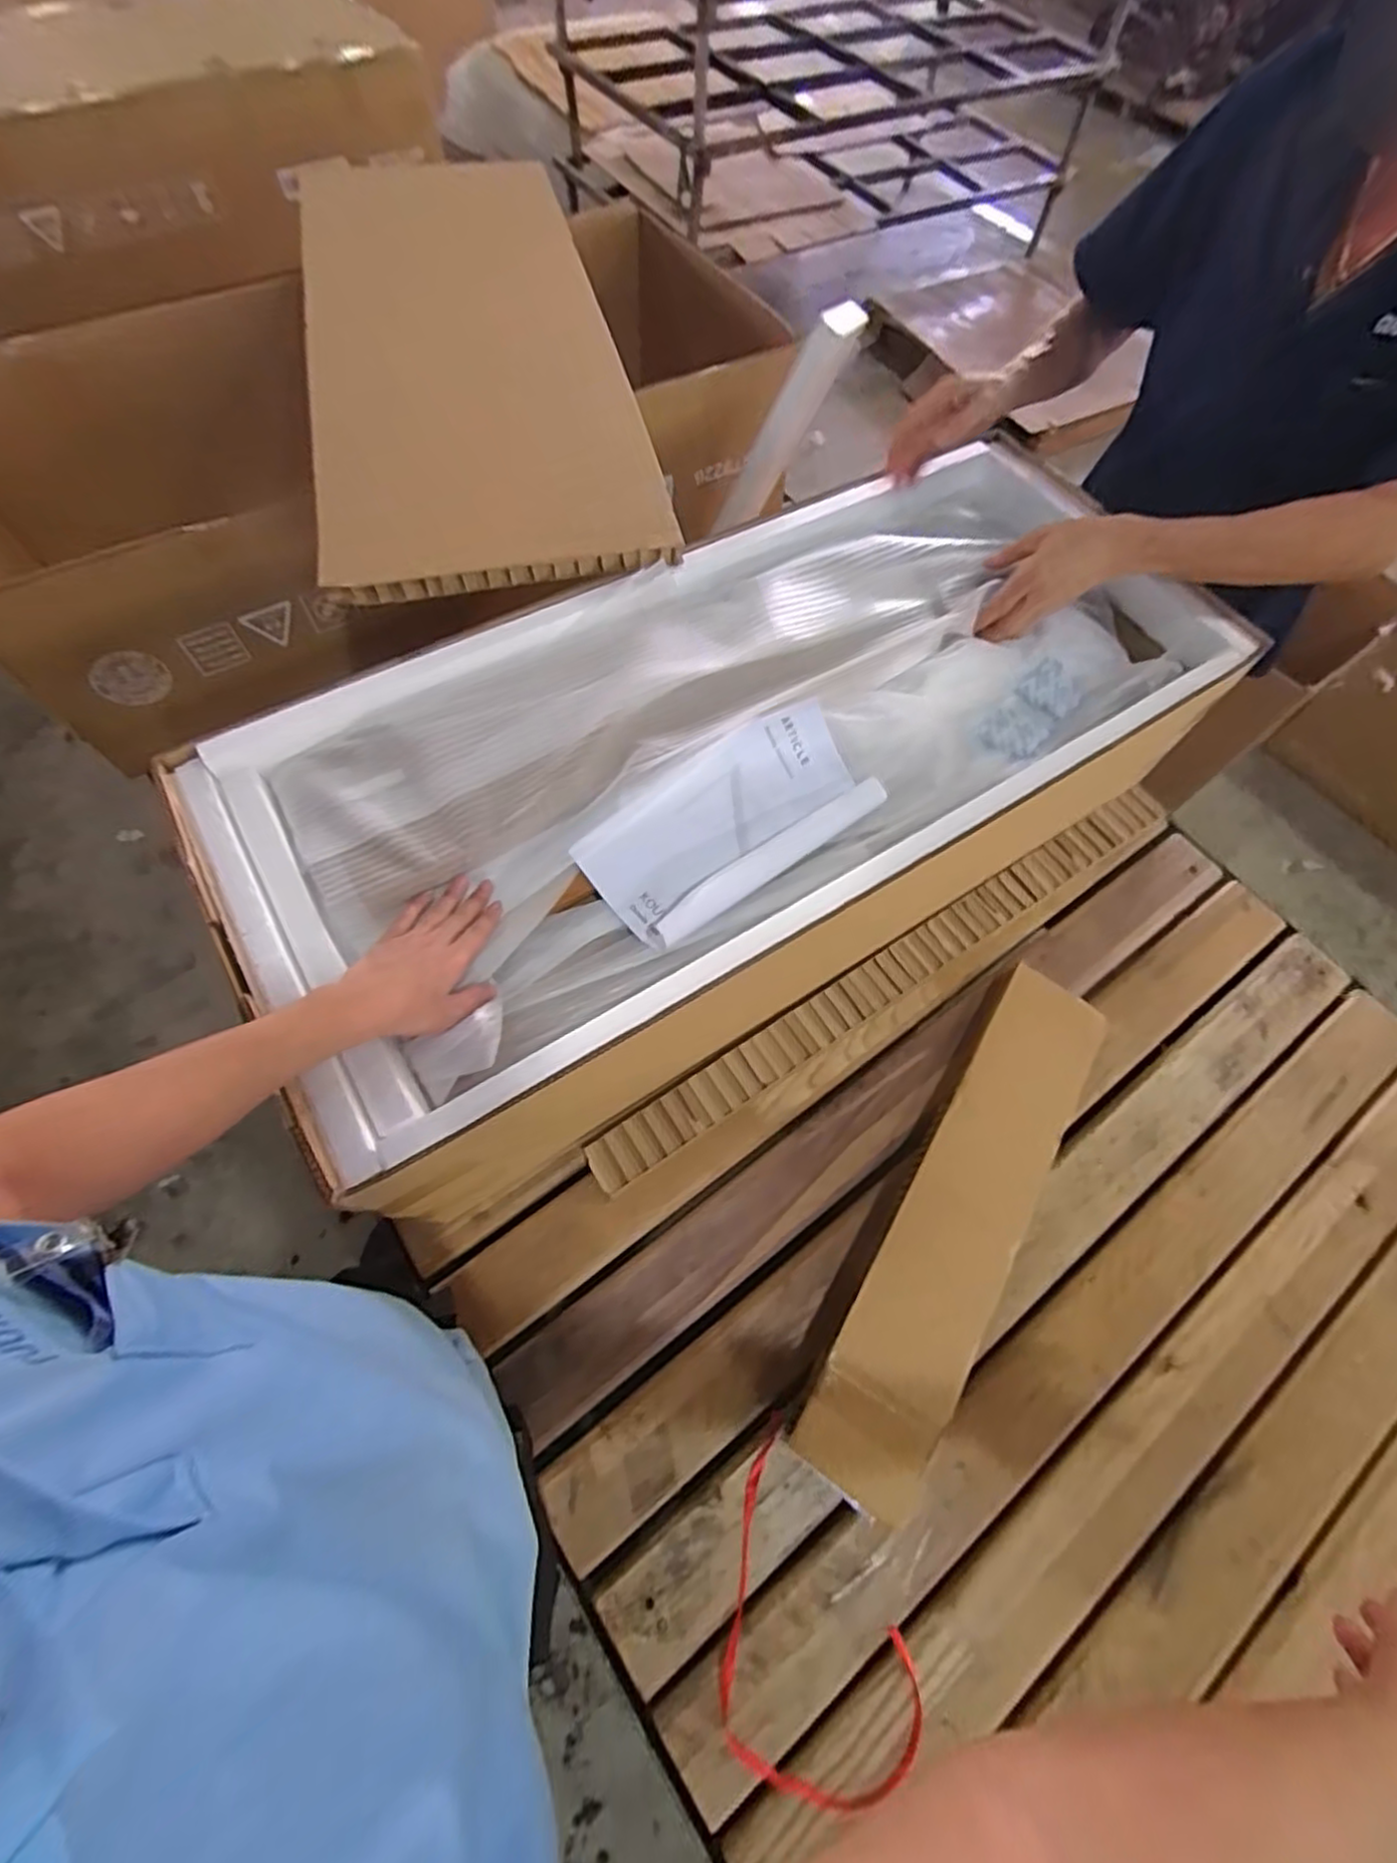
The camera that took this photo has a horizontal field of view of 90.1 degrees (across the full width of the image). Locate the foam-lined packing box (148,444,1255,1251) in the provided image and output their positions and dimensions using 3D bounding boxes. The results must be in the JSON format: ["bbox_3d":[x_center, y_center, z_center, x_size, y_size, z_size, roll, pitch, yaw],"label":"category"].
[{"bbox_3d":[0.031,-0.168,0.827,1.032,0.261,0.500,-29,70,-16],"label":"foam-lined packing box"}]

